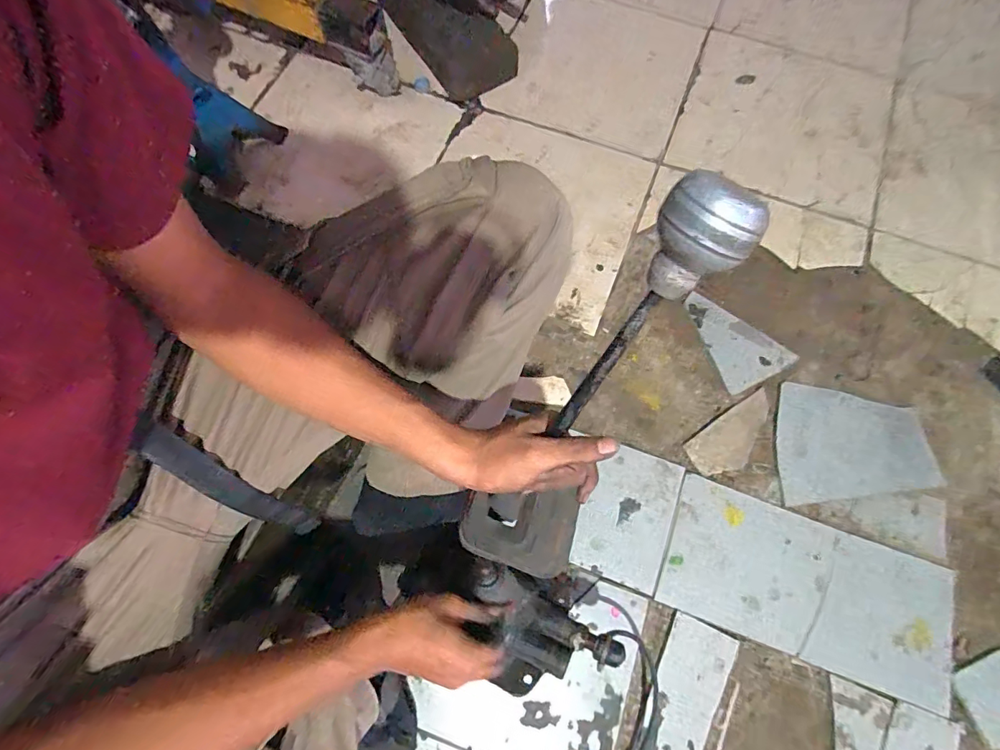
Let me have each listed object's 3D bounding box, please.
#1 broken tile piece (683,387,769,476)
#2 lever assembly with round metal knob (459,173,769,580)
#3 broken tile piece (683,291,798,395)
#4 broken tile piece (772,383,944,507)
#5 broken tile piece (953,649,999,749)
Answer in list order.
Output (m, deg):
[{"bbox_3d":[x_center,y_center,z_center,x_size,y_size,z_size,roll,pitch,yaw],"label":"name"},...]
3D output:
[{"bbox_3d":[0.375,0.097,0.735,0.161,0.004,0.073,-33,72,-9],"label":"broken tile piece"},{"bbox_3d":[0.056,0.034,0.323,0.086,0.346,0.045,31,40,13],"label":"lever assembly with round metal knob"},{"bbox_3d":[0.395,-0.071,0.785,0.119,0.009,0.176,-26,71,-7],"label":"broken tile piece"},{"bbox_3d":[0.537,0.100,0.714,0.223,0.010,0.176,-2,70,2],"label":"broken tile piece"},{"bbox_3d":[0.653,0.429,0.608,0.089,0.004,0.104,-10,70,-1],"label":"broken tile piece"}]

